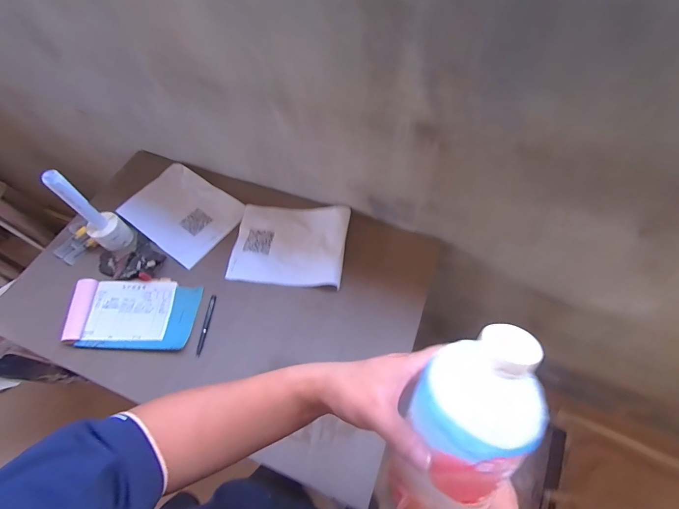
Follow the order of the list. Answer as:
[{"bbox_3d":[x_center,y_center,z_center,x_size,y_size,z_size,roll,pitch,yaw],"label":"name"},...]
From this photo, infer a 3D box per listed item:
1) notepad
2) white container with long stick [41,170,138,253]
[{"bbox_3d":[-0.440,0.122,0.700,0.263,0.034,0.150,1,60,2],"label":"notepad"},{"bbox_3d":[-0.532,-0.086,0.705,0.075,0.214,0.072,35,66,19],"label":"white container with long stick"}]

